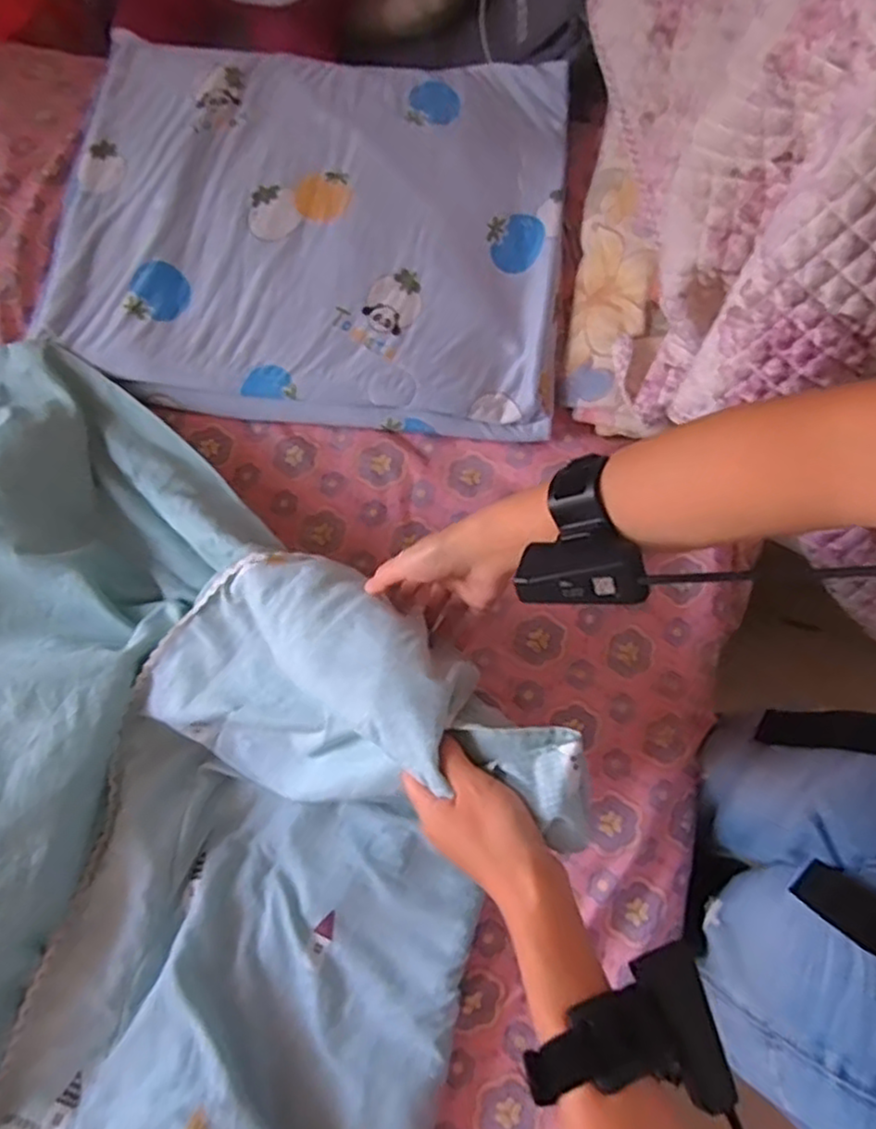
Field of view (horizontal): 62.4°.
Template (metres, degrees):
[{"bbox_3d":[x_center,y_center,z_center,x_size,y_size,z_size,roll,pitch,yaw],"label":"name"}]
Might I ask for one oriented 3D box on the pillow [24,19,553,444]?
[{"bbox_3d":[-0.158,-0.439,0.924,0.620,0.047,0.550,6,75,4],"label":"pillow"}]

